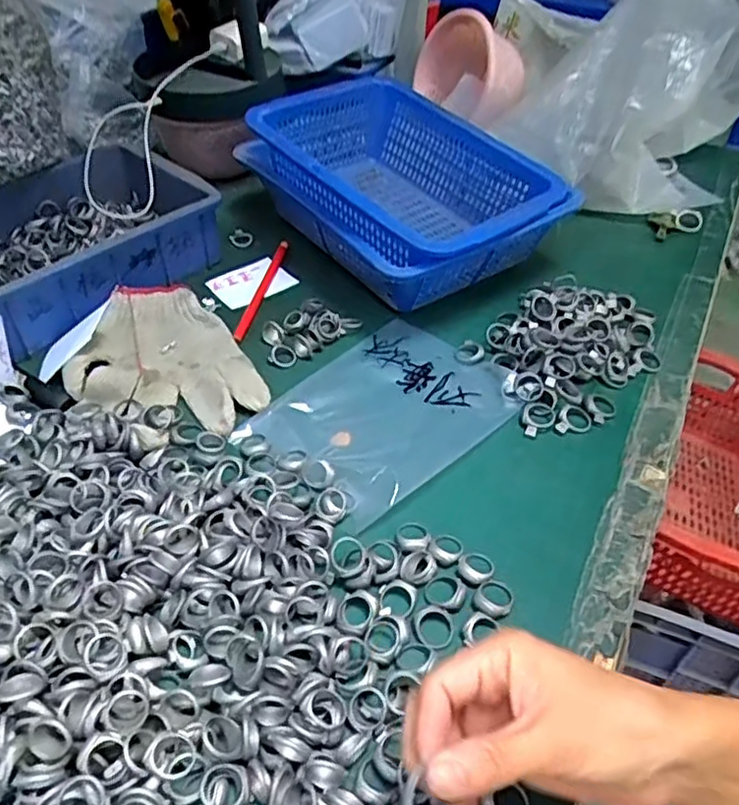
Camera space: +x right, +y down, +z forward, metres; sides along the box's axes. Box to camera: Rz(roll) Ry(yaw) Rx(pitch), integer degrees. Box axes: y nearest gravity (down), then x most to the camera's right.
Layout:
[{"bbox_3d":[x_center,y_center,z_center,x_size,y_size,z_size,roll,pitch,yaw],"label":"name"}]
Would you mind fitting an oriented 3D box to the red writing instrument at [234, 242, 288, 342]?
[{"bbox_3d":[-0.103,-0.107,0.631,0.012,0.012,0.148,8,45,6],"label":"red writing instrument"}]

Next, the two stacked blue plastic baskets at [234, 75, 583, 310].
[{"bbox_3d":[0.032,-0.215,0.650,0.196,0.105,0.287,-31,53,-28],"label":"two stacked blue plastic baskets"}]

